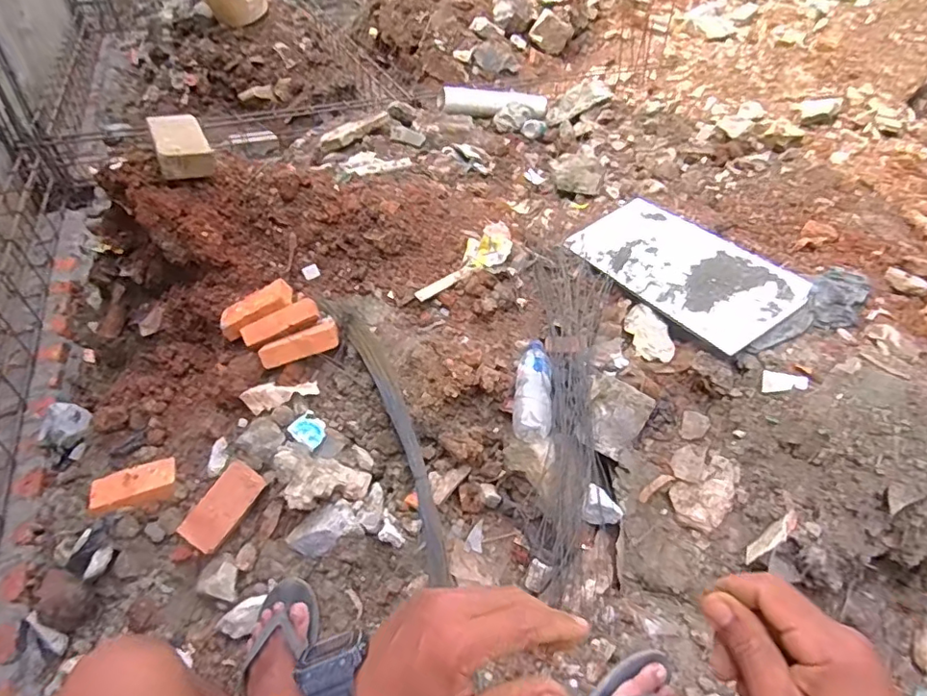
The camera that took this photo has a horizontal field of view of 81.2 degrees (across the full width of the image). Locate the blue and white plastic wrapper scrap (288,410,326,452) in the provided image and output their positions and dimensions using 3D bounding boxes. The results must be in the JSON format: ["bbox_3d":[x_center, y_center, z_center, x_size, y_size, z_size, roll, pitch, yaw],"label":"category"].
[{"bbox_3d":[-0.293,0.157,1.028,0.066,0.008,0.057,41,66,12],"label":"blue and white plastic wrapper scrap"}]

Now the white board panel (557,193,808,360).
[{"bbox_3d":[0.462,-0.184,1.160,0.265,0.022,0.478,-28,45,-15],"label":"white board panel"}]

